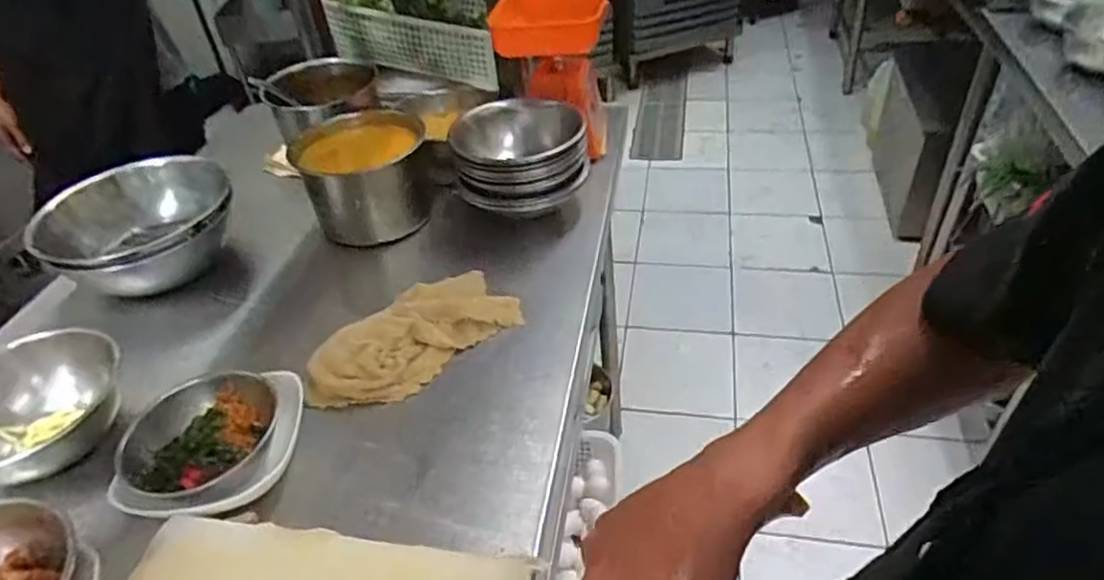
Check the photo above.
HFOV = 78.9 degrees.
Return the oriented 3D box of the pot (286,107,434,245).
[{"bbox_3d":[-0.245,-0.144,0.890,0.144,0.119,0.142,-7,40,-1],"label":"pot"}]

